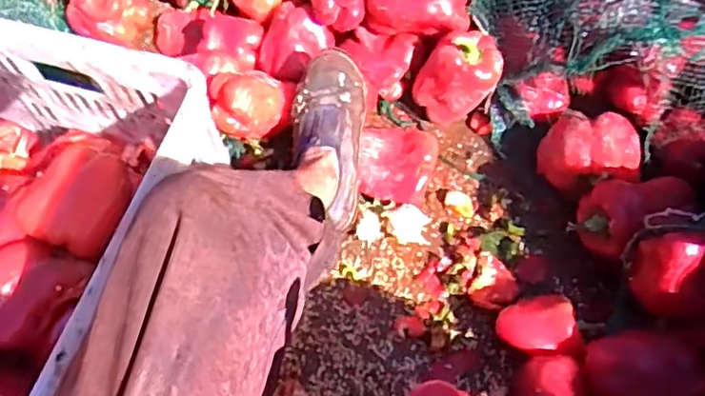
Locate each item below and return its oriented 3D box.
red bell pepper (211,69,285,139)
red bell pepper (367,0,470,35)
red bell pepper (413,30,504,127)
[{"bbox_3d":[-0.134,-0.125,0.787,0.087,0.069,0.070,-31,64,-16],"label":"red bell pepper"},{"bbox_3d":[0.086,-0.248,0.810,0.131,0.059,0.063,0,60,1],"label":"red bell pepper"},{"bbox_3d":[0.138,-0.155,0.818,0.103,0.114,0.073,-13,61,-7],"label":"red bell pepper"}]

